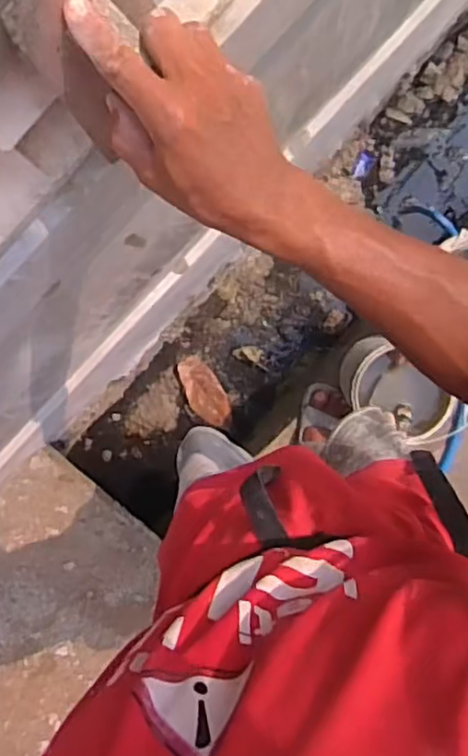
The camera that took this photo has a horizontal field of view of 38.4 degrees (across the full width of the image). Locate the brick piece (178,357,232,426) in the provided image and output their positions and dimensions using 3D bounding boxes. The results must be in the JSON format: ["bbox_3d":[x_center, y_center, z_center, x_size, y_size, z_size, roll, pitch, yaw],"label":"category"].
[{"bbox_3d":[-0.076,0.033,1.741,0.090,0.034,0.187,-27,92,7],"label":"brick piece"}]

